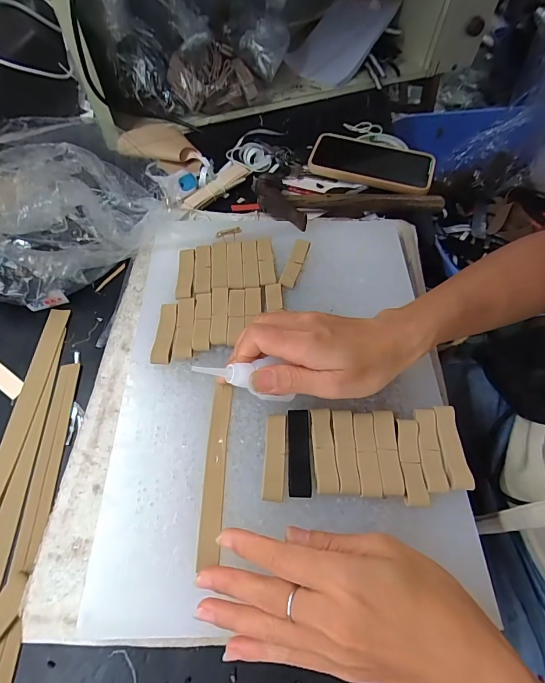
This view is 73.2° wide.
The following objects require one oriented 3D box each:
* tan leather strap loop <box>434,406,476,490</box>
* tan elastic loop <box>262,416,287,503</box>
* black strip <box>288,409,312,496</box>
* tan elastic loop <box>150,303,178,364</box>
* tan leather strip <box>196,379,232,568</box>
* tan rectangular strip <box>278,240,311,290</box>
[{"bbox_3d":[0.135,0.077,0.274,0.016,0.004,0.061,0,59,-1],"label":"tan leather strap loop"},{"bbox_3d":[0.002,0.084,0.271,0.015,0.008,0.061,4,59,1],"label":"tan elastic loop"},{"bbox_3d":[0.020,0.082,0.273,0.016,0.005,0.063,1,59,-1],"label":"black strip"},{"bbox_3d":[-0.094,-0.007,0.322,0.018,0.006,0.059,2,59,0],"label":"tan elastic loop"},{"bbox_3d":[-0.041,0.090,0.266,0.015,0.008,0.121,2,63,0],"label":"tan leather strip"},{"bbox_3d":[0.023,-0.078,0.365,0.015,0.005,0.061,18,61,9],"label":"tan rectangular strip"}]

